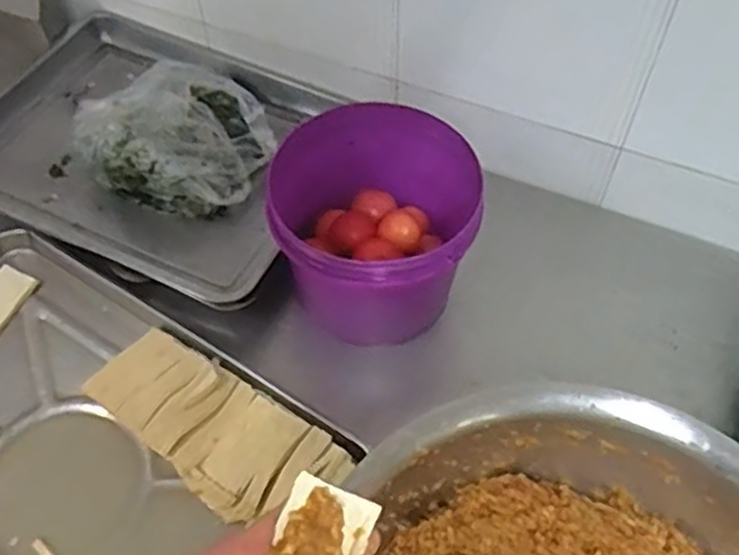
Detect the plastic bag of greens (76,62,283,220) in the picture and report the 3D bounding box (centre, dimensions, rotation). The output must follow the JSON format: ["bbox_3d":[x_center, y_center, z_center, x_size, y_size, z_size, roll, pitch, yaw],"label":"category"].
[{"bbox_3d":[-0.242,-0.177,0.968,0.235,0.118,0.172,-29,60,-19],"label":"plastic bag of greens"}]

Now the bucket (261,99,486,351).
[{"bbox_3d":[-0.005,-0.049,0.858,0.189,0.180,0.220,-17,57,-12],"label":"bucket"}]

